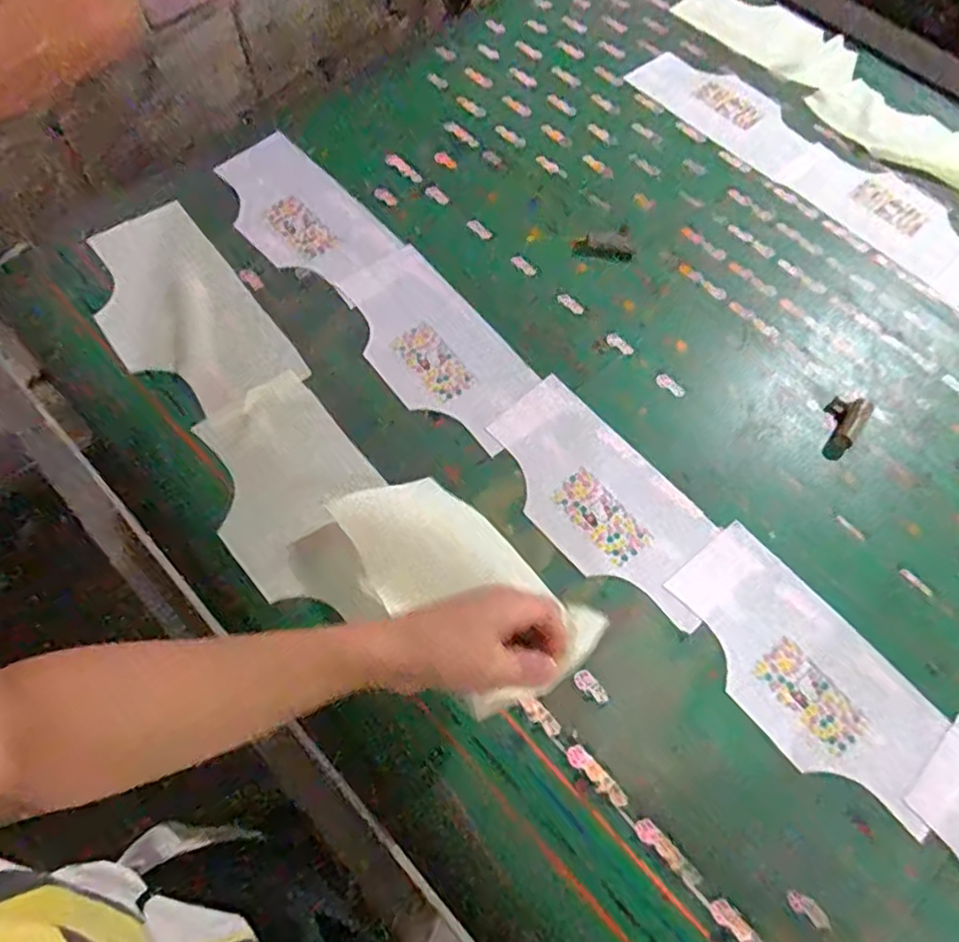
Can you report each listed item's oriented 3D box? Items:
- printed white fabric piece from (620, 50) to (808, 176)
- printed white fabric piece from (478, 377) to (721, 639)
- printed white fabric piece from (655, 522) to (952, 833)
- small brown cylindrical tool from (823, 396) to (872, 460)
[{"bbox_3d":[0.352,-0.526,0.961,0.131,0.010,0.266,-41,73,-19],"label":"printed white fabric piece"},{"bbox_3d":[0.125,0.030,0.678,0.133,0.012,0.272,-41,73,-16],"label":"printed white fabric piece"},{"bbox_3d":[0.295,0.181,0.611,0.131,0.011,0.267,-36,72,-18],"label":"printed white fabric piece"},{"bbox_3d":[0.393,-0.050,0.724,0.043,0.020,0.077,40,69,15],"label":"small brown cylindrical tool"}]

